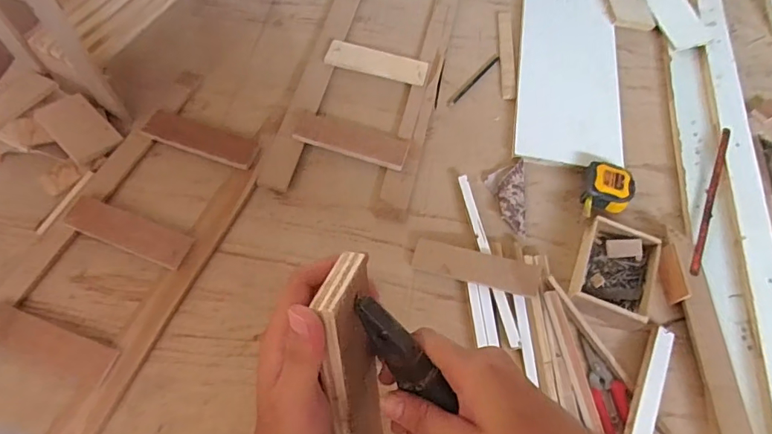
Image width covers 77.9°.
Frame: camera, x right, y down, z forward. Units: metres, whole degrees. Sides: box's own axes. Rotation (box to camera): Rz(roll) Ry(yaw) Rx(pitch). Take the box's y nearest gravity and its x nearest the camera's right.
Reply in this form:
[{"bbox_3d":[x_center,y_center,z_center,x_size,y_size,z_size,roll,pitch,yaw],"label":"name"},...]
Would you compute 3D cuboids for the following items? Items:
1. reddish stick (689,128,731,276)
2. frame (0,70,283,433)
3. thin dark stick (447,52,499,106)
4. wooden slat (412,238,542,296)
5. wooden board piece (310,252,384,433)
[{"bbox_3d":[0.538,-0.031,0.788,0.017,0.018,0.313,26,65,11],"label":"reddish stick"},{"bbox_3d":[-0.379,0.026,0.729,0.237,0.028,0.566,19,64,8],"label":"frame"},{"bbox_3d":[0.170,-0.267,0.925,0.015,0.006,0.165,37,68,16],"label":"thin dark stick"},{"bbox_3d":[0.136,0.075,0.718,0.185,0.008,0.052,12,70,12],"label":"wooden slat"},{"bbox_3d":[-0.020,0.117,0.305,0.014,0.189,0.050,9,27,23],"label":"wooden board piece"}]

